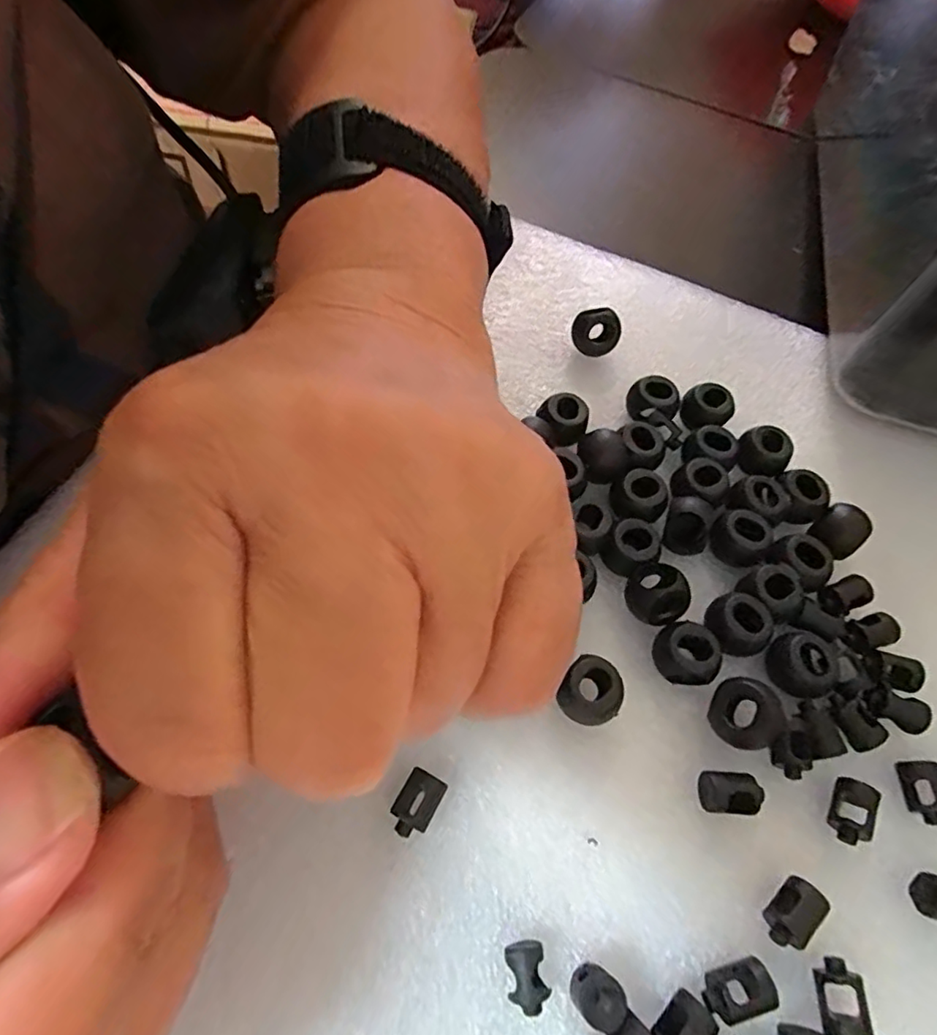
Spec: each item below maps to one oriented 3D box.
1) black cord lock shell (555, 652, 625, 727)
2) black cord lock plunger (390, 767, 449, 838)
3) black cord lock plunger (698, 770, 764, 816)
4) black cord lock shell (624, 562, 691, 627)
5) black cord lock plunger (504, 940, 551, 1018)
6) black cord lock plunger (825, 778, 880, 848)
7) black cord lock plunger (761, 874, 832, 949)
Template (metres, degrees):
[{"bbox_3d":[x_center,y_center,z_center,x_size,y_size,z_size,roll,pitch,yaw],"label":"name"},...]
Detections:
[{"bbox_3d":[0.033,0.048,0.157,0.015,0.012,0.016,30,63,12],"label":"black cord lock shell"},{"bbox_3d":[-0.013,0.071,0.143,0.010,0.010,0.014,28,63,12],"label":"black cord lock plunger"},{"bbox_3d":[0.067,0.071,0.149,0.014,0.009,0.009,5,61,-1],"label":"black cord lock plunger"},{"bbox_3d":[0.055,0.022,0.168,0.014,0.017,0.017,-35,68,-20],"label":"black cord lock shell"},{"bbox_3d":[0.013,0.103,0.130,0.009,0.008,0.013,-5,61,-7],"label":"black cord lock plunger"},{"bbox_3d":[0.099,0.076,0.149,0.009,0.008,0.015,20,61,7],"label":"black cord lock plunger"},{"bbox_3d":[0.077,0.094,0.138,0.015,0.009,0.011,-40,70,-22],"label":"black cord lock plunger"}]

